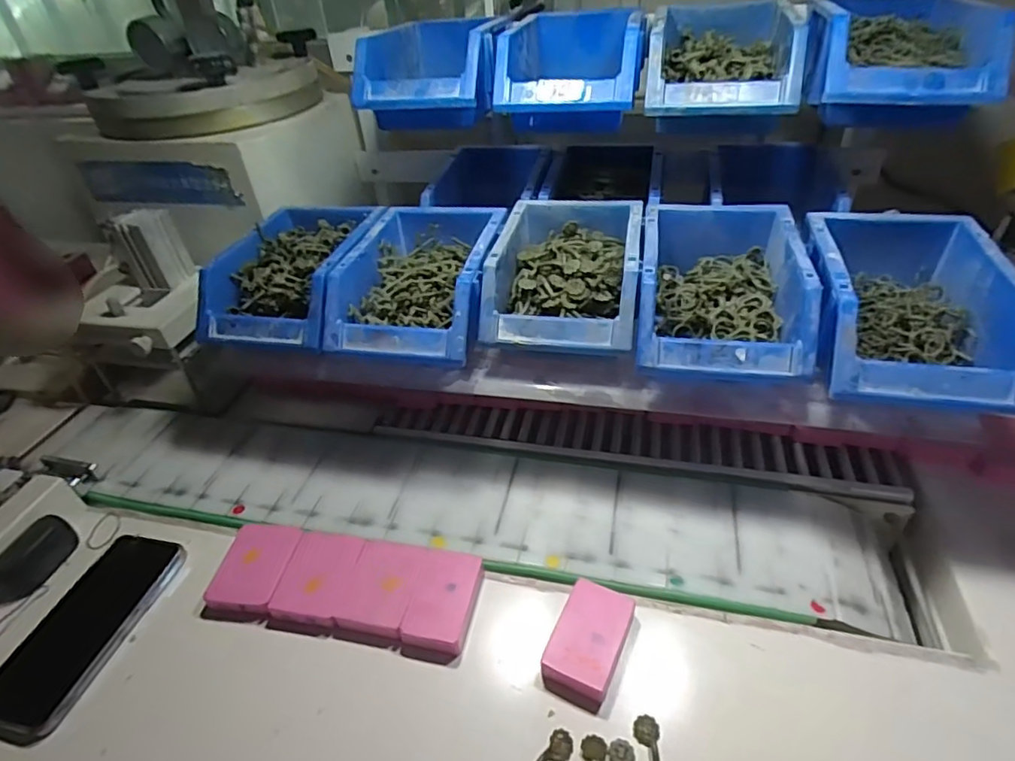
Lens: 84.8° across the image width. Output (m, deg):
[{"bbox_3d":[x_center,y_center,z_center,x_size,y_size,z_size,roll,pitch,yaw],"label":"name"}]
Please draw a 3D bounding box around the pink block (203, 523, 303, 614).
[{"bbox_3d":[-0.207,0.153,0.458,0.061,0.014,0.075,3,40,10],"label":"pink block"}]

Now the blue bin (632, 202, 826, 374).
[{"bbox_3d":[0.171,-0.073,0.457,0.120,0.075,0.183,4,40,12],"label":"blue bin"}]

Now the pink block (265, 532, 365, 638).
[{"bbox_3d":[-0.151,0.159,0.441,0.057,0.015,0.076,3,40,11],"label":"pink block"}]

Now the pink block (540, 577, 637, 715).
[{"bbox_3d":[0.057,0.180,0.385,0.046,0.019,0.076,14,43,22],"label":"pink block"}]

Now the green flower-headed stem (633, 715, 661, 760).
[{"bbox_3d":[0.086,0.227,0.339,0.016,0.006,0.039,2,39,9],"label":"green flower-headed stem"}]

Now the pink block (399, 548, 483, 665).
[{"bbox_3d":[-0.049,0.165,0.413,0.045,0.017,0.075,5,40,13],"label":"pink block"}]

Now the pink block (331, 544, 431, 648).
[{"bbox_3d":[-0.096,0.159,0.425,0.053,0.017,0.076,5,40,13],"label":"pink block"}]

